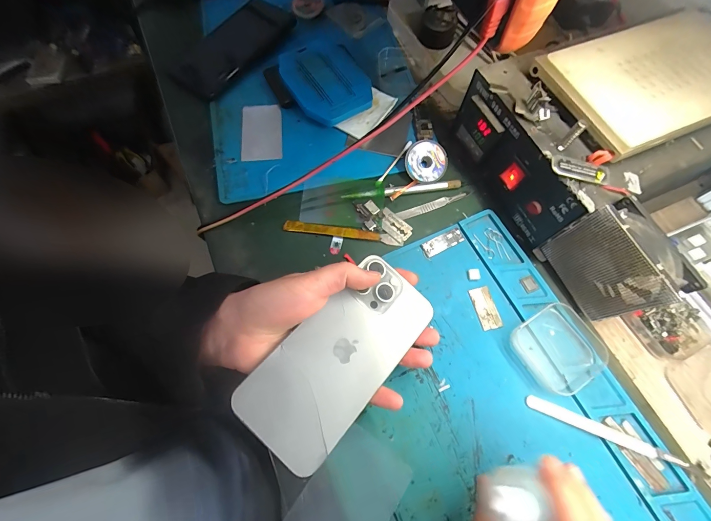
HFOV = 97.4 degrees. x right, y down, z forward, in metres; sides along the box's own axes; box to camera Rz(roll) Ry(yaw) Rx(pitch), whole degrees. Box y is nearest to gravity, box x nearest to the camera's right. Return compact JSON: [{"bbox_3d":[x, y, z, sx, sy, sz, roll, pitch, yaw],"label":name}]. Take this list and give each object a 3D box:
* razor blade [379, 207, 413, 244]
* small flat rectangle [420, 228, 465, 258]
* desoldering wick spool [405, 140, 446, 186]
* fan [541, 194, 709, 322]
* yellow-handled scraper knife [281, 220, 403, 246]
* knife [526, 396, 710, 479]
[{"bbox_3d":[0.040,-0.036,0.319,0.038,0.004,0.021,44,74,9],"label":"razor blade"},{"bbox_3d":[0.087,-0.018,0.312,0.044,0.004,0.016,-25,77,-10],"label":"small flat rectangle"},{"bbox_3d":[0.076,-0.106,0.338,0.047,0.011,0.047,0,92,-10],"label":"desoldering wick spool"},{"bbox_3d":[0.211,0.004,0.259,0.031,0.083,0.081,-25,70,-9],"label":"fan"},{"bbox_3d":[-0.013,-0.028,0.314,0.119,0.004,0.010,8,68,4],"label":"yellow-handled scraper knife"},{"bbox_3d":[0.208,0.141,0.248,0.140,0.005,0.010,21,70,9],"label":"knife"}]

